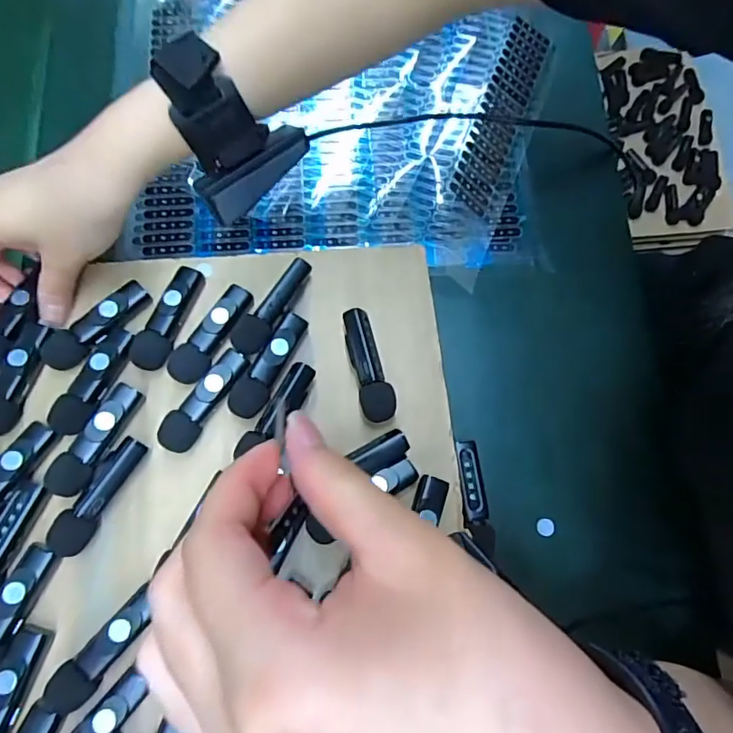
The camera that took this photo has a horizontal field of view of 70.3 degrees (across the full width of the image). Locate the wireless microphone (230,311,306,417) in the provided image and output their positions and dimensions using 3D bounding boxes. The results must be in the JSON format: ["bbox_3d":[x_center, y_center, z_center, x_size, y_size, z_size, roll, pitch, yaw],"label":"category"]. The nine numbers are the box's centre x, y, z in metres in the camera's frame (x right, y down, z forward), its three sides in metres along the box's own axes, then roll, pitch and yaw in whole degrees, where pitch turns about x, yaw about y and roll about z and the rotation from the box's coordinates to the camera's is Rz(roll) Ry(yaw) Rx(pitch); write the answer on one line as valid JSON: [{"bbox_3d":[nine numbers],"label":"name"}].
[{"bbox_3d":[-0.056,-0.001,0.296,0.021,0.020,0.063,25,76,7],"label":"wireless microphone"}]

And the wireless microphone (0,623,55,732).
[{"bbox_3d":[-0.167,0.157,0.242,0.020,0.011,0.064,21,76,7],"label":"wireless microphone"}]

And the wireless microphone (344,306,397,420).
[{"bbox_3d":[0.001,0.000,0.298,0.019,0.017,0.065,-14,75,-3],"label":"wireless microphone"}]

